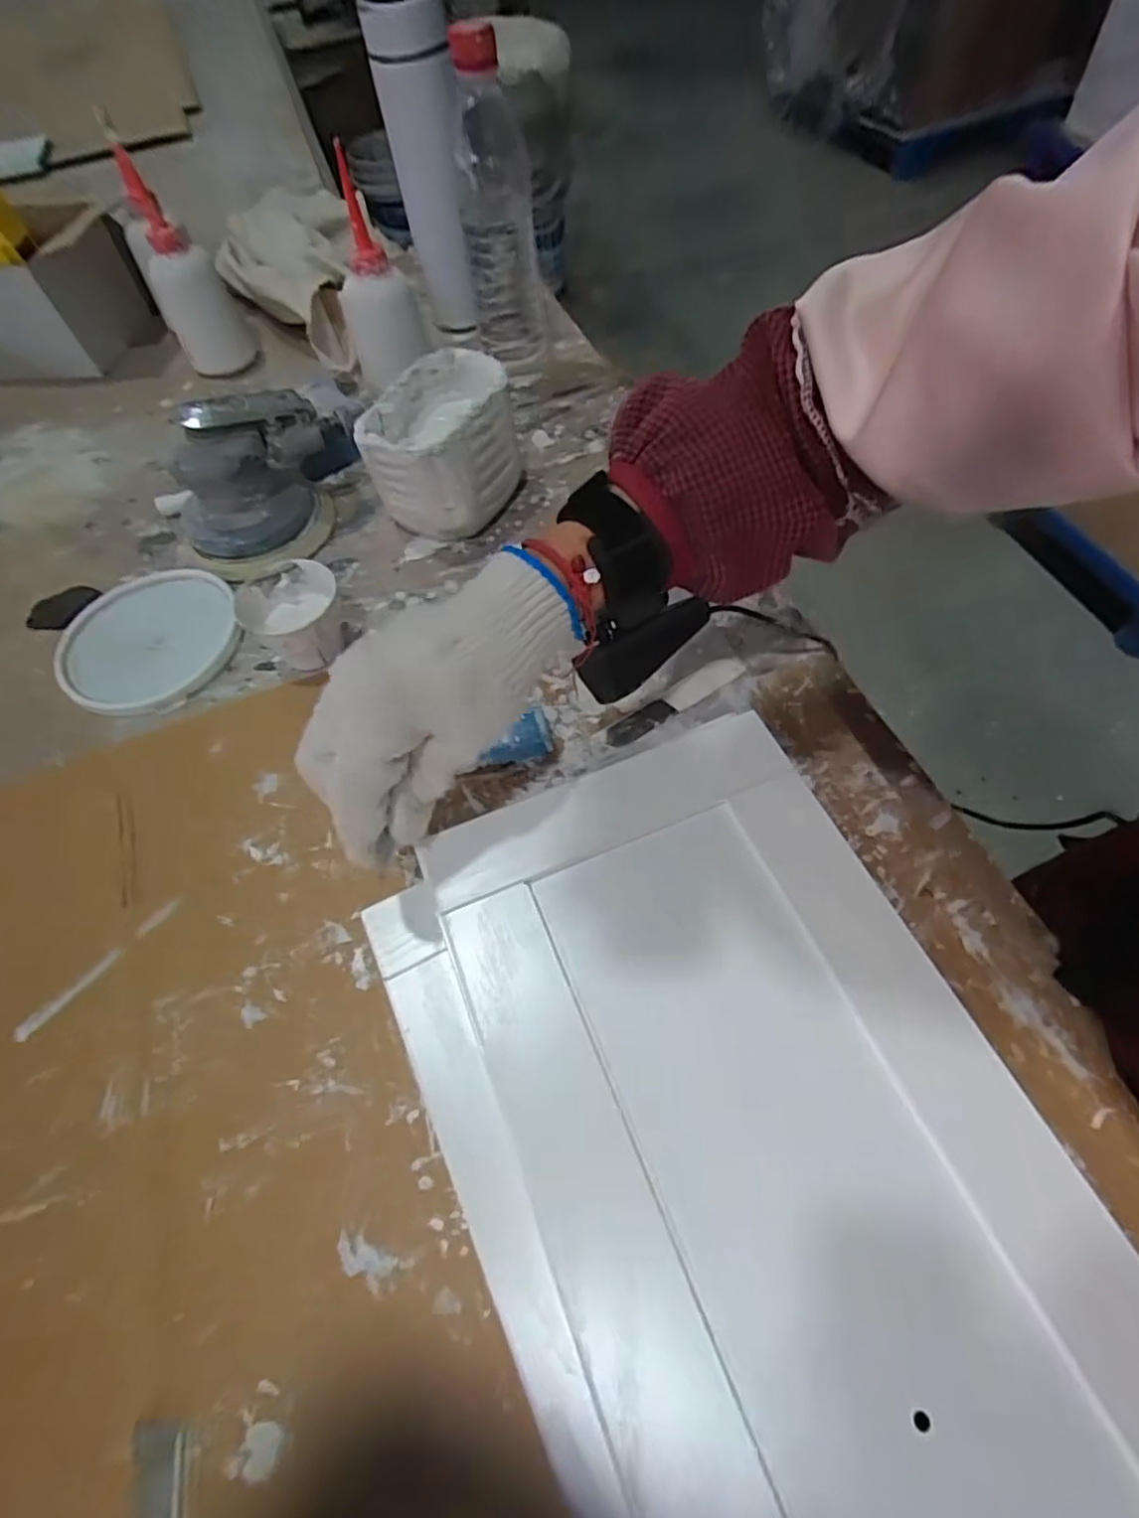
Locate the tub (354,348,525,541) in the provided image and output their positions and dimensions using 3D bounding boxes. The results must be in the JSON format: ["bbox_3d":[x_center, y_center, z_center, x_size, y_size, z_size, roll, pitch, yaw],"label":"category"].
[{"bbox_3d":[-0.087,-0.222,0.491,0.085,0.086,0.113,15,61,14],"label":"tub"}]

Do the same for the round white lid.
[{"bbox_3d":[-0.295,-0.086,0.468,0.129,0.010,0.120,-2,58,3],"label":"round white lid"}]

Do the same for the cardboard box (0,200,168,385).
[{"bbox_3d":[-0.512,-0.463,0.662,0.148,0.103,0.152,2,58,6],"label":"cardboard box"}]

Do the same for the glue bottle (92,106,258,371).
[{"bbox_3d":[-0.355,-0.444,0.613,0.064,0.142,0.071,-32,61,-15],"label":"glue bottle"}]

